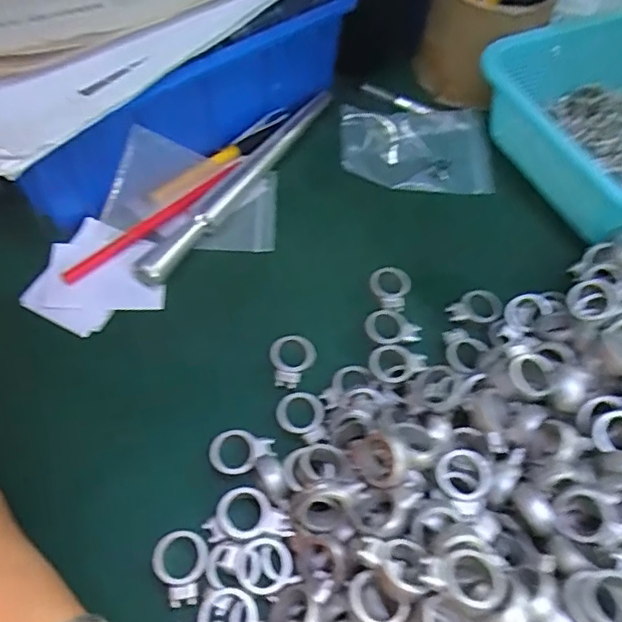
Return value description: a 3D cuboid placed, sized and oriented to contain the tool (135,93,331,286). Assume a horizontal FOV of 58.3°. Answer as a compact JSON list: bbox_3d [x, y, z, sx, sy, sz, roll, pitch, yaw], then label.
[{"bbox_3d":[-0.052,-0.102,0.435,0.021,0.020,0.232,28,59,15],"label":"tool"}]

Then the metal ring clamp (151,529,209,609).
[{"bbox_3d":[-0.065,0.129,0.279,0.027,0.009,0.034,-9,57,-9],"label":"metal ring clamp"}]

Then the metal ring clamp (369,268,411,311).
[{"bbox_3d":[0.054,-0.016,0.380,0.027,0.005,0.035,6,56,0],"label":"metal ring clamp"}]

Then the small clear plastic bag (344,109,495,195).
[{"bbox_3d":[0.085,-0.134,0.454,0.119,0.017,0.076,2,80,-5],"label":"small clear plastic bag"}]

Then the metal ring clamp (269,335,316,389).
[{"bbox_3d":[-0.011,0.031,0.346,0.028,0.008,0.033,1,56,-3],"label":"metal ring clamp"}]

